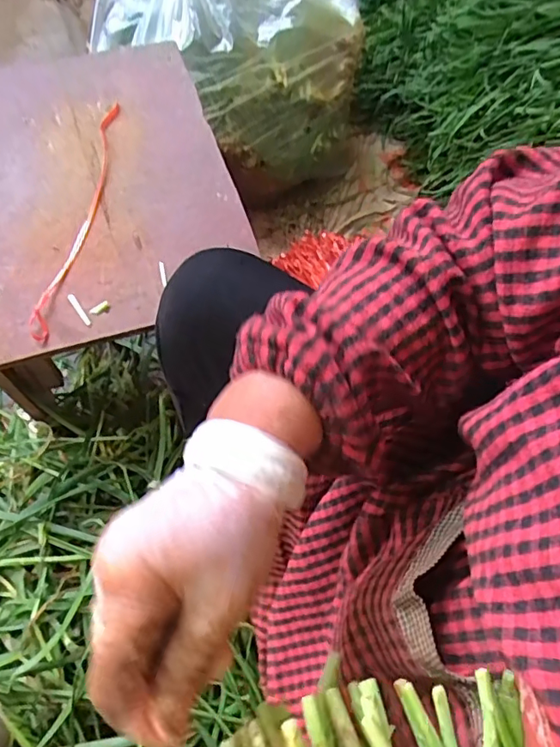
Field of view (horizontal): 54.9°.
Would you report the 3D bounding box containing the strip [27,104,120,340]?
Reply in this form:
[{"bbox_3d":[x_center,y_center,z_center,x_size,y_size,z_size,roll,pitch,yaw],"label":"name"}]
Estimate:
[{"bbox_3d":[-0.223,-0.185,0.604,0.029,0.014,0.338,6,65,2],"label":"strip"}]

